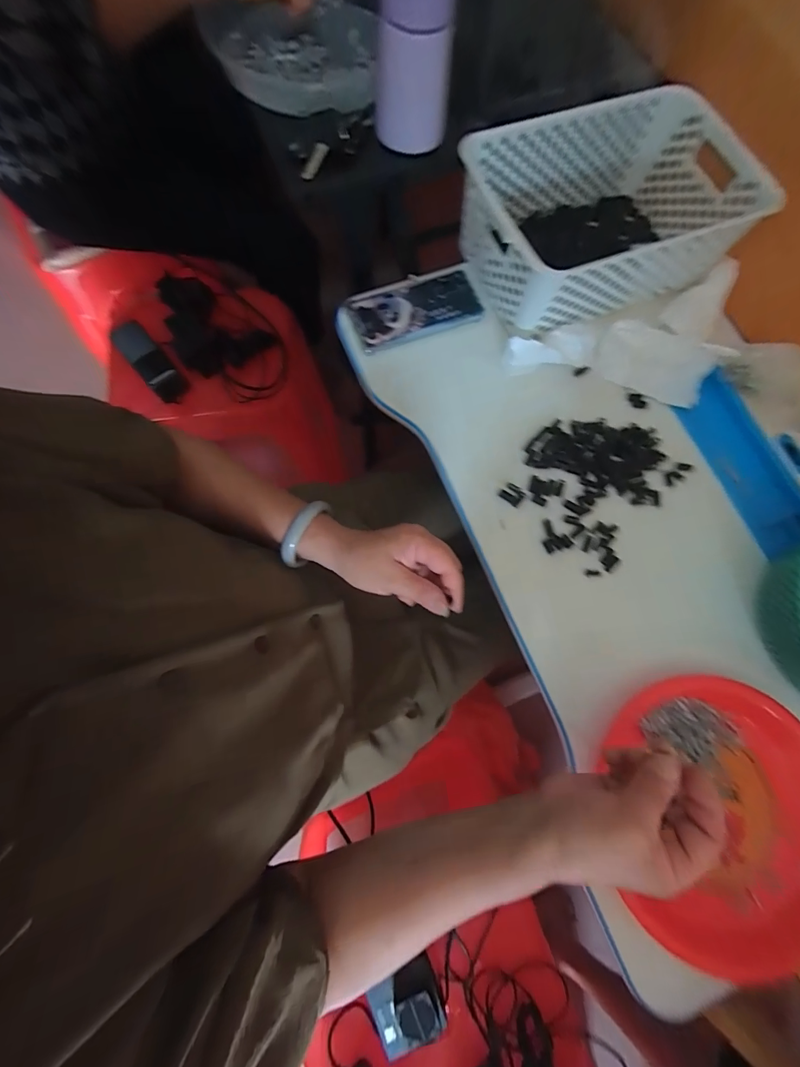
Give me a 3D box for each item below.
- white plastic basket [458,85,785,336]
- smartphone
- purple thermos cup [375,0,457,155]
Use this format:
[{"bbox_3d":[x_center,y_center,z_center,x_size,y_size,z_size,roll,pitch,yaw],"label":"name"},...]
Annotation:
[{"bbox_3d":[0.240,-0.376,0.469,0.307,0.101,0.207,-23,78,-7],"label":"white plastic basket"},{"bbox_3d":[0.018,-0.281,0.490,0.158,0.014,0.087,-21,77,-6],"label":"smartphone"},{"bbox_3d":[0.012,-0.460,0.380,0.070,0.123,0.068,-5,76,-3],"label":"purple thermos cup"}]

